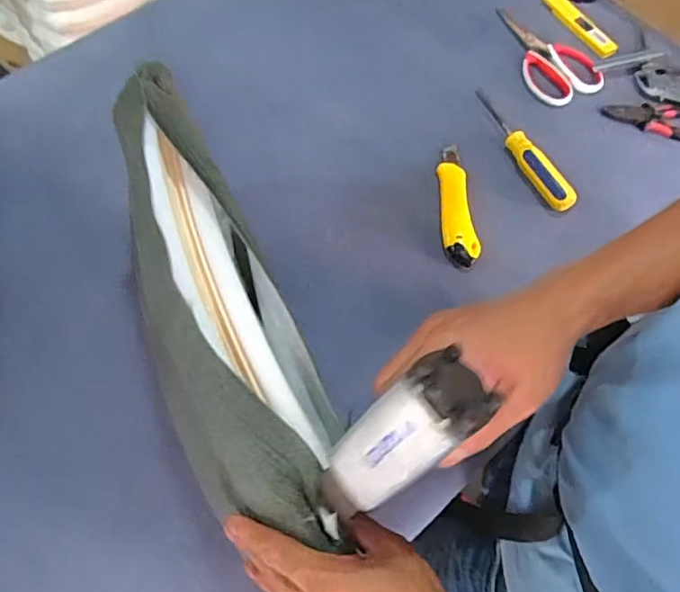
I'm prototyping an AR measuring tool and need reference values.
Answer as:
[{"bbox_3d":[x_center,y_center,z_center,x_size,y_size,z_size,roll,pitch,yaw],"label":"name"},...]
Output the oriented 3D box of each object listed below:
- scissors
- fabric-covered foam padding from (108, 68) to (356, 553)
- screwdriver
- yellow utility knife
[{"bbox_3d":[0.284,-0.338,0.765,0.095,0.017,0.182,-15,66,-8],"label":"scissors"},{"bbox_3d":[-0.092,-0.012,0.395,0.097,0.074,0.375,-20,74,-8],"label":"fabric-covered foam padding"},{"bbox_3d":[0.222,-0.183,0.682,0.026,0.030,0.194,-24,67,-12],"label":"screwdriver"},{"bbox_3d":[0.137,-0.112,0.656,0.036,0.020,0.170,-1,64,-1],"label":"yellow utility knife"}]

